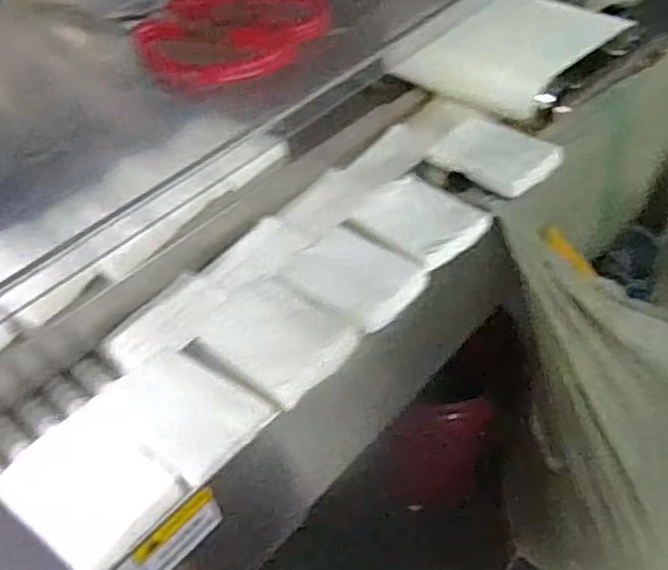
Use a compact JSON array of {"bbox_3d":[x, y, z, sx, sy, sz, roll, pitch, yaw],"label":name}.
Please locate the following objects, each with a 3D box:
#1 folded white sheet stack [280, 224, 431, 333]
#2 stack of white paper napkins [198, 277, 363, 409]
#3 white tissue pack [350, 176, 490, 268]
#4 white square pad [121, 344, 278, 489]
[{"bbox_3d":[0.014,-0.008,0.555,0.094,0.018,0.079,29,54,28],"label":"folded white sheet stack"},{"bbox_3d":[-0.045,0.036,0.524,0.105,0.018,0.081,34,56,31],"label":"stack of white paper napkins"},{"bbox_3d":[0.074,-0.058,0.609,0.076,0.019,0.102,-33,52,-26],"label":"white tissue pack"},{"bbox_3d":[-0.099,0.083,0.472,0.099,0.011,0.075,27,53,27],"label":"white square pad"}]

